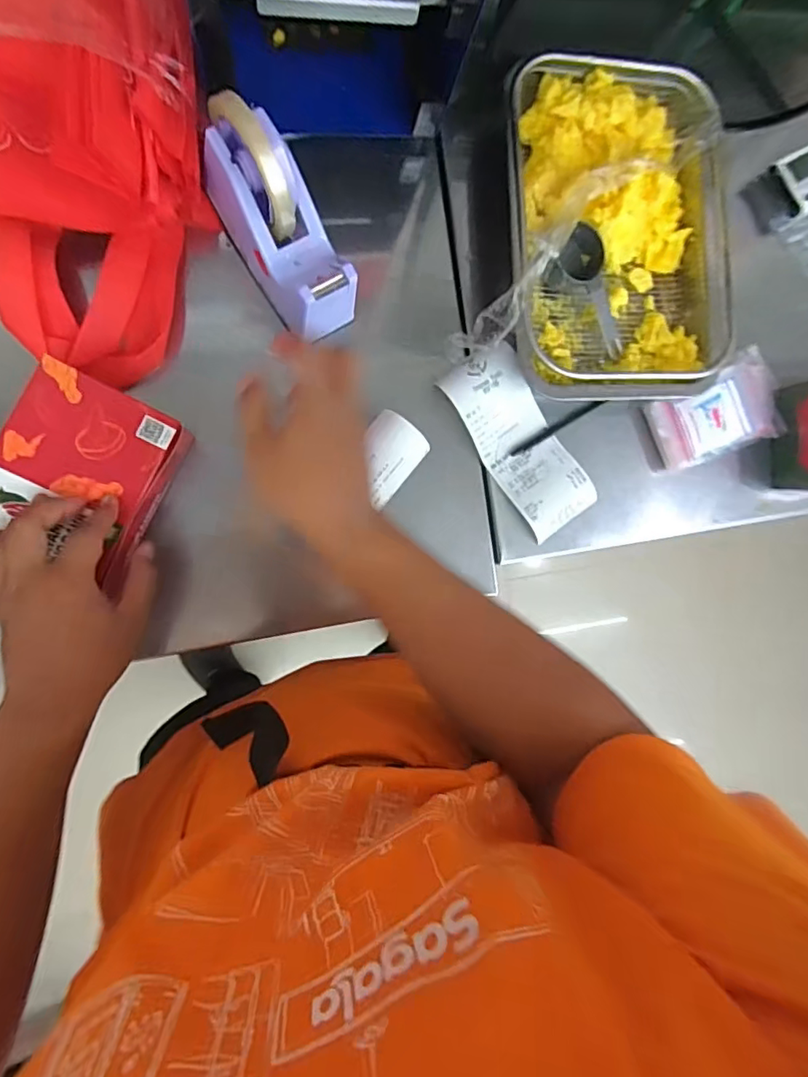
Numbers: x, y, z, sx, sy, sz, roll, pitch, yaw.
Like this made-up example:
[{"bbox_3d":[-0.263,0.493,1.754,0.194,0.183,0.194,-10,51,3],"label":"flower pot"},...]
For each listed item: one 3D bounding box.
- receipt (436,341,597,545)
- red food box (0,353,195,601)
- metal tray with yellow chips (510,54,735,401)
[{"bbox_3d":[0.114,-0.094,0.539,0.078,0.023,0.184,-37,97,-7],"label":"receipt"},{"bbox_3d":[-0.258,-0.039,0.434,0.118,0.051,0.167,27,87,-9],"label":"red food box"},{"bbox_3d":[0.201,-0.289,0.525,0.219,0.062,0.303,-1,92,-9],"label":"metal tray with yellow chips"}]

